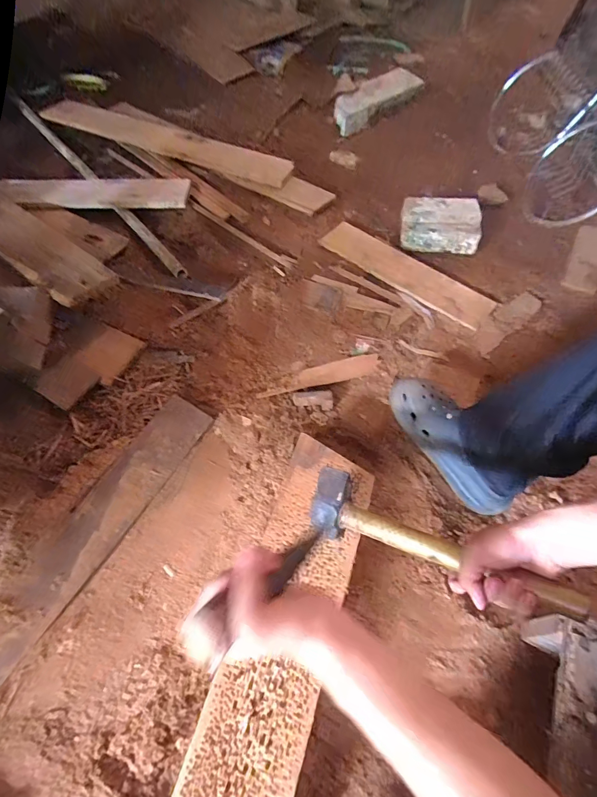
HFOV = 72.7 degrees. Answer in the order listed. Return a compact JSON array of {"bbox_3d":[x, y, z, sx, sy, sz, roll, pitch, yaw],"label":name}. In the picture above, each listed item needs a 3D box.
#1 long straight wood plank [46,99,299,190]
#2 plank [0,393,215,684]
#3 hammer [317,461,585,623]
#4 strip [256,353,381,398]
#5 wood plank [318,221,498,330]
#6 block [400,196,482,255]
[{"bbox_3d":[-0.381,-0.727,1.128,0.794,0.030,0.119,23,62,12],"label":"long straight wood plank"},{"bbox_3d":[-0.297,0.187,0.591,0.087,0.014,0.471,30,61,6],"label":"plank"},{"bbox_3d":[0.143,0.157,0.450,0.291,0.048,0.066,14,58,33],"label":"hammer"},{"bbox_3d":[0.042,-0.044,0.764,0.239,0.009,0.048,-17,62,-10],"label":"strip"},{"bbox_3d":[0.233,-0.288,0.903,0.409,0.008,0.109,34,65,17],"label":"wood plank"},{"bbox_3d":[0.323,-0.401,0.936,0.173,0.065,0.114,5,60,2],"label":"block"}]

